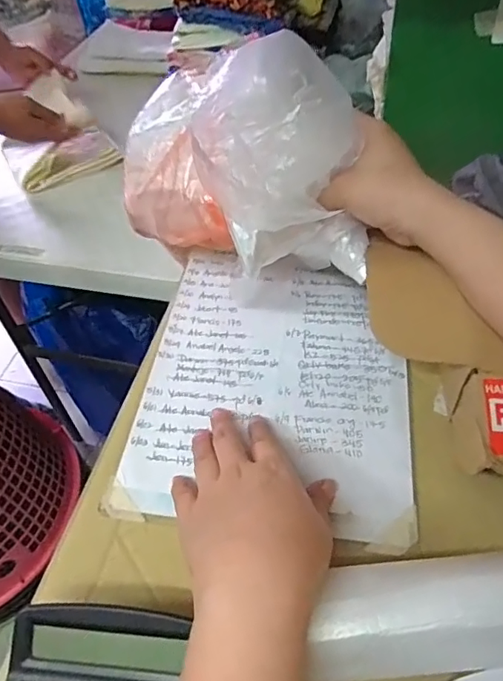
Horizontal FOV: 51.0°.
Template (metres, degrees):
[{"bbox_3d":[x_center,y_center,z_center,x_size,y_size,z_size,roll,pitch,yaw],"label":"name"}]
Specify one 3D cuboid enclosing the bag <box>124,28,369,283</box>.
[{"bbox_3d":[-0.010,-0.137,0.409,0.162,0.161,0.153,-20,51,-12],"label":"bag"}]

